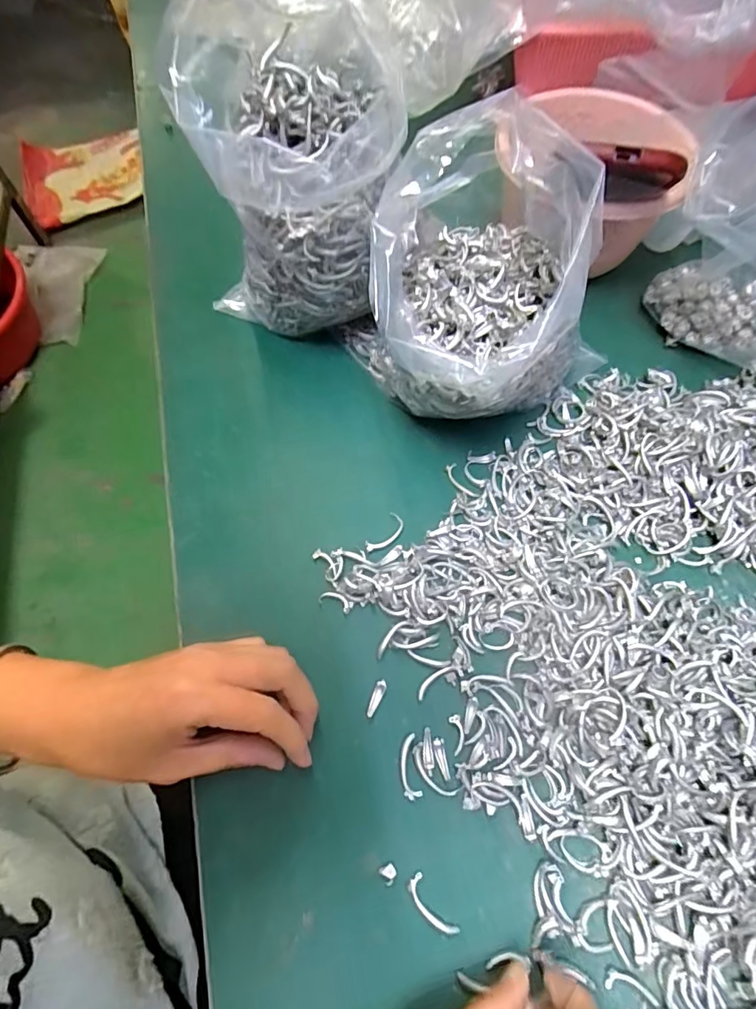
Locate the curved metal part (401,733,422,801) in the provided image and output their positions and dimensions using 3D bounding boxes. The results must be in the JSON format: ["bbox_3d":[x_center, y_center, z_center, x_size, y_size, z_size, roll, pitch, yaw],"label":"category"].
[{"bbox_3d":[0.017,0.138,0.264,0.010,0.004,0.030,-6,64,-2],"label":"curved metal part"}]

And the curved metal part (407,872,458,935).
[{"bbox_3d":[0.026,0.191,0.237,0.010,0.004,0.029,-35,69,-15],"label":"curved metal part"}]

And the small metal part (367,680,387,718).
[{"bbox_3d":[-0.001,0.108,0.279,0.006,0.006,0.020,19,66,9],"label":"small metal part"}]

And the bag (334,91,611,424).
[{"bbox_3d":[0.059,-0.138,0.320,0.166,0.141,0.143,-36,69,-16],"label":"bag"}]

